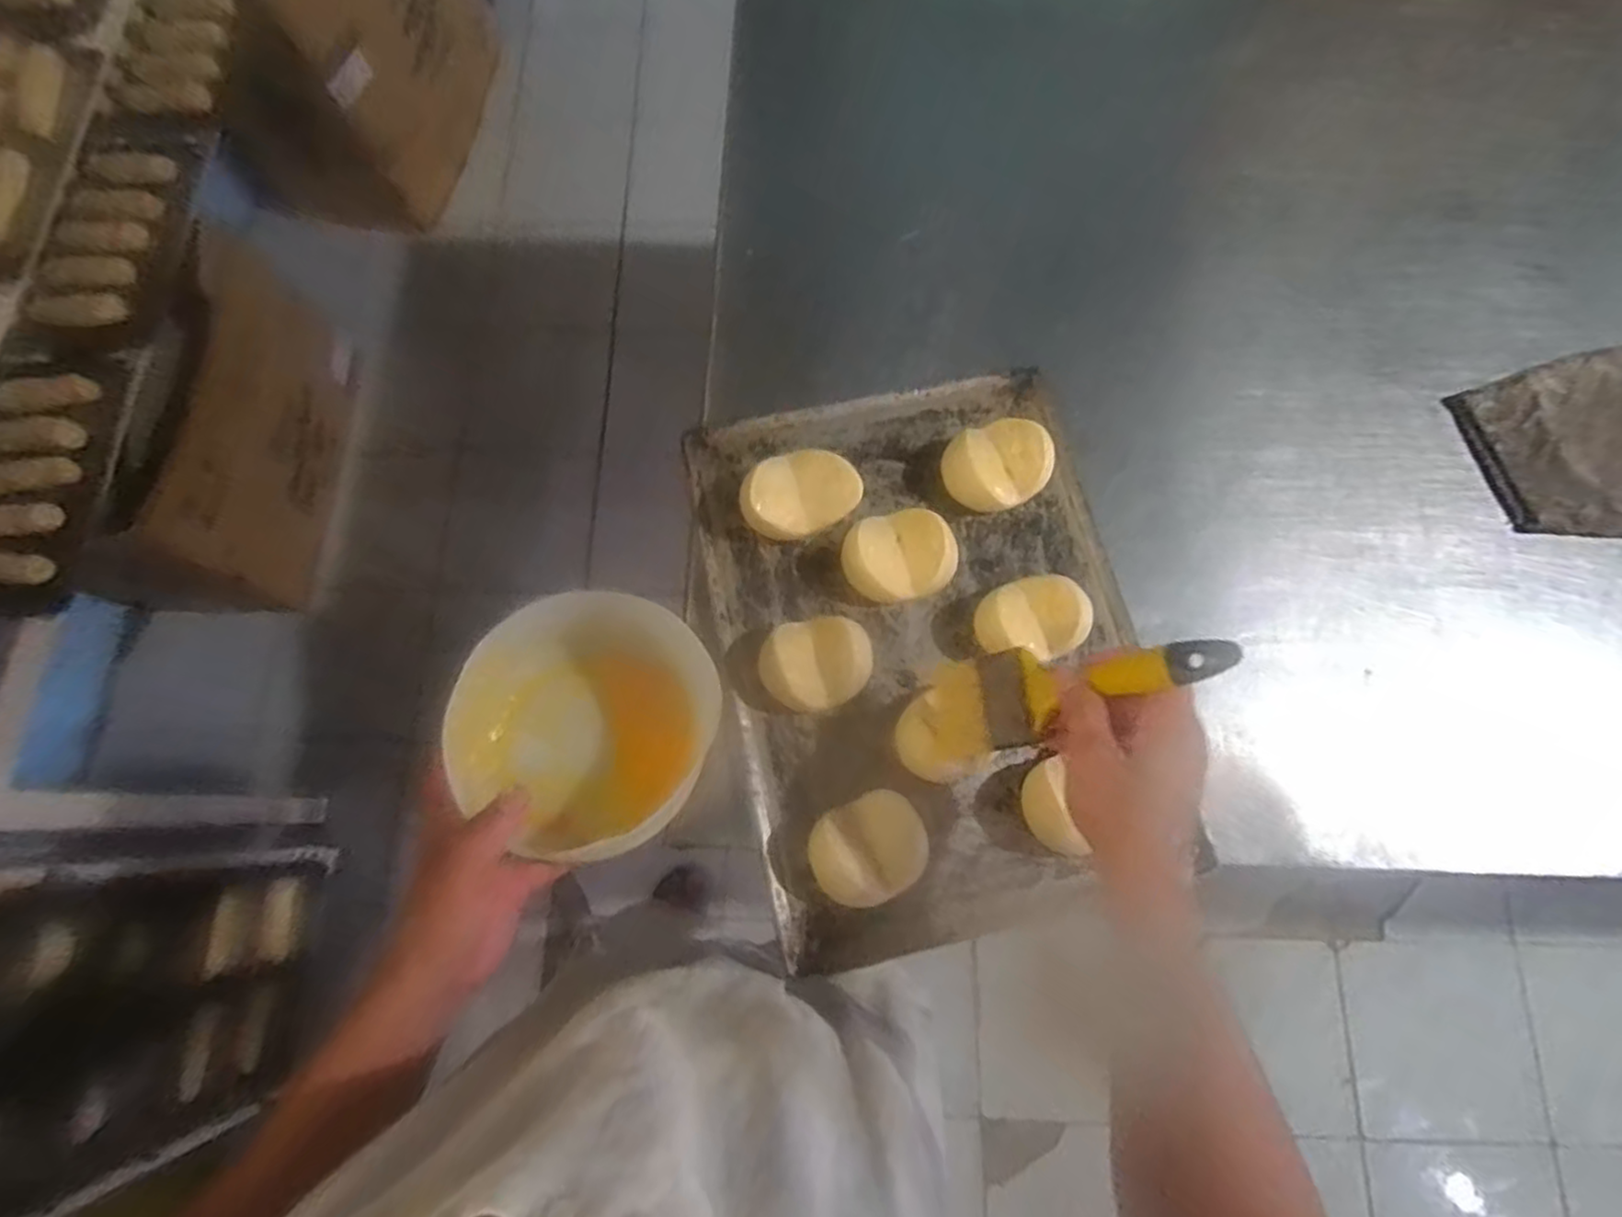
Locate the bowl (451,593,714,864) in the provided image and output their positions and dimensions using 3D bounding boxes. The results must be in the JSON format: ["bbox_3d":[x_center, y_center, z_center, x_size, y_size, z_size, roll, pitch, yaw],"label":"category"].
[{"bbox_3d":[-0.153,0.076,0.488,0.165,0.076,0.161,0,72,1],"label":"bowl"}]

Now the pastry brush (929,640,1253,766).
[{"bbox_3d":[0.158,0.052,0.460,0.027,0.211,0.064,9,68,-37],"label":"pastry brush"}]

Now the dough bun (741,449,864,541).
[{"bbox_3d":[-0.009,-0.094,0.596,0.094,0.042,0.067,-13,73,-3],"label":"dough bun"}]

